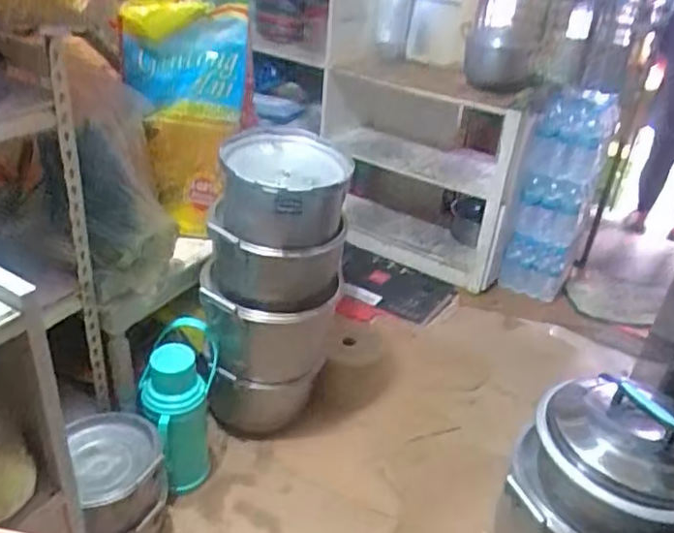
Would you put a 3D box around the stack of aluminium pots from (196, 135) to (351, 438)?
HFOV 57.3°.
[{"bbox_3d":[-0.168,0.067,1.638,0.323,0.766,0.352,2,31,-5],"label":"stack of aluminium pots"}]

